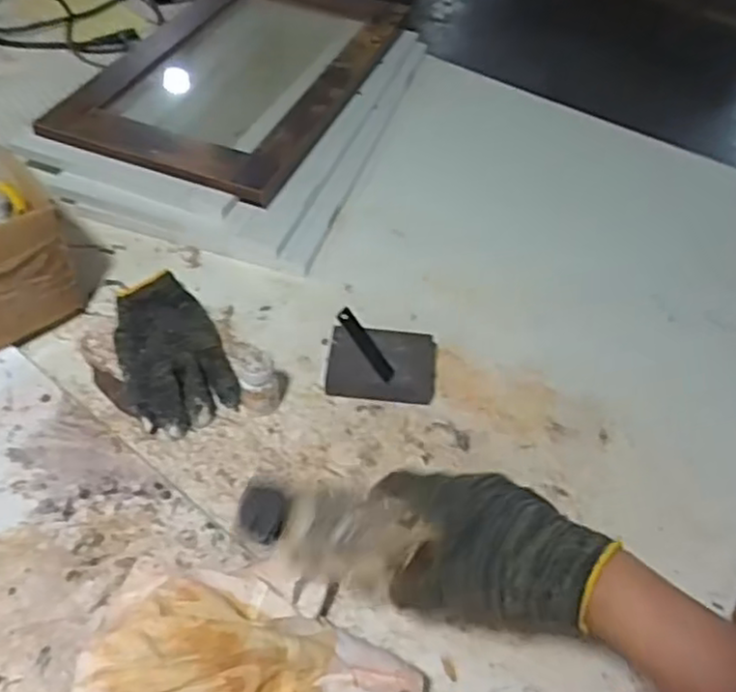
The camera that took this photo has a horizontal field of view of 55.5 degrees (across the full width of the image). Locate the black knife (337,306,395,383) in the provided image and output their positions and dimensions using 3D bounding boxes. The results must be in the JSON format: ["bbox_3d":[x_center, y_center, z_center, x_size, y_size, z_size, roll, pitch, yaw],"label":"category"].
[{"bbox_3d":[-0.002,-0.002,0.666,0.018,0.011,0.101,-20,54,-21],"label":"black knife"}]

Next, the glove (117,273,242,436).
[{"bbox_3d":[-0.182,0.003,0.646,0.091,0.030,0.163,-16,53,-18],"label":"glove"}]

